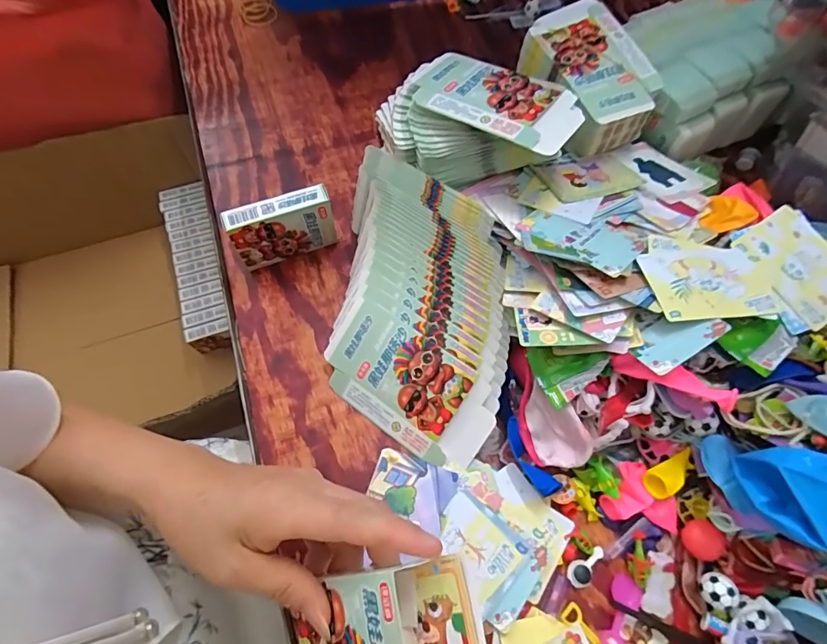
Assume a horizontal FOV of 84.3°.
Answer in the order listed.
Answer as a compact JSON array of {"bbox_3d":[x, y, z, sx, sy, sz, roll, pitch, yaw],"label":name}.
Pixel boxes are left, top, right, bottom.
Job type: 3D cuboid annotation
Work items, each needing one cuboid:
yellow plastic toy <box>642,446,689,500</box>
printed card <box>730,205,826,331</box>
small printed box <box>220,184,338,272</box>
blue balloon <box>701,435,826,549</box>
[{"bbox_3d":[0.191,0.115,0.342,0.046,0.017,0.021,-23,65,-11],"label":"yellow plastic toy"},{"bbox_3d":[0.298,-0.043,0.352,0.066,0.006,0.086,-32,76,-10],"label":"printed card"},{"bbox_3d":[-0.119,-0.085,0.424,0.091,0.068,0.019,-18,64,-9],"label":"small printed box"},{"bbox_3d":[0.234,0.106,0.286,0.051,0.050,0.062,-12,64,-6],"label":"blue balloon"}]

